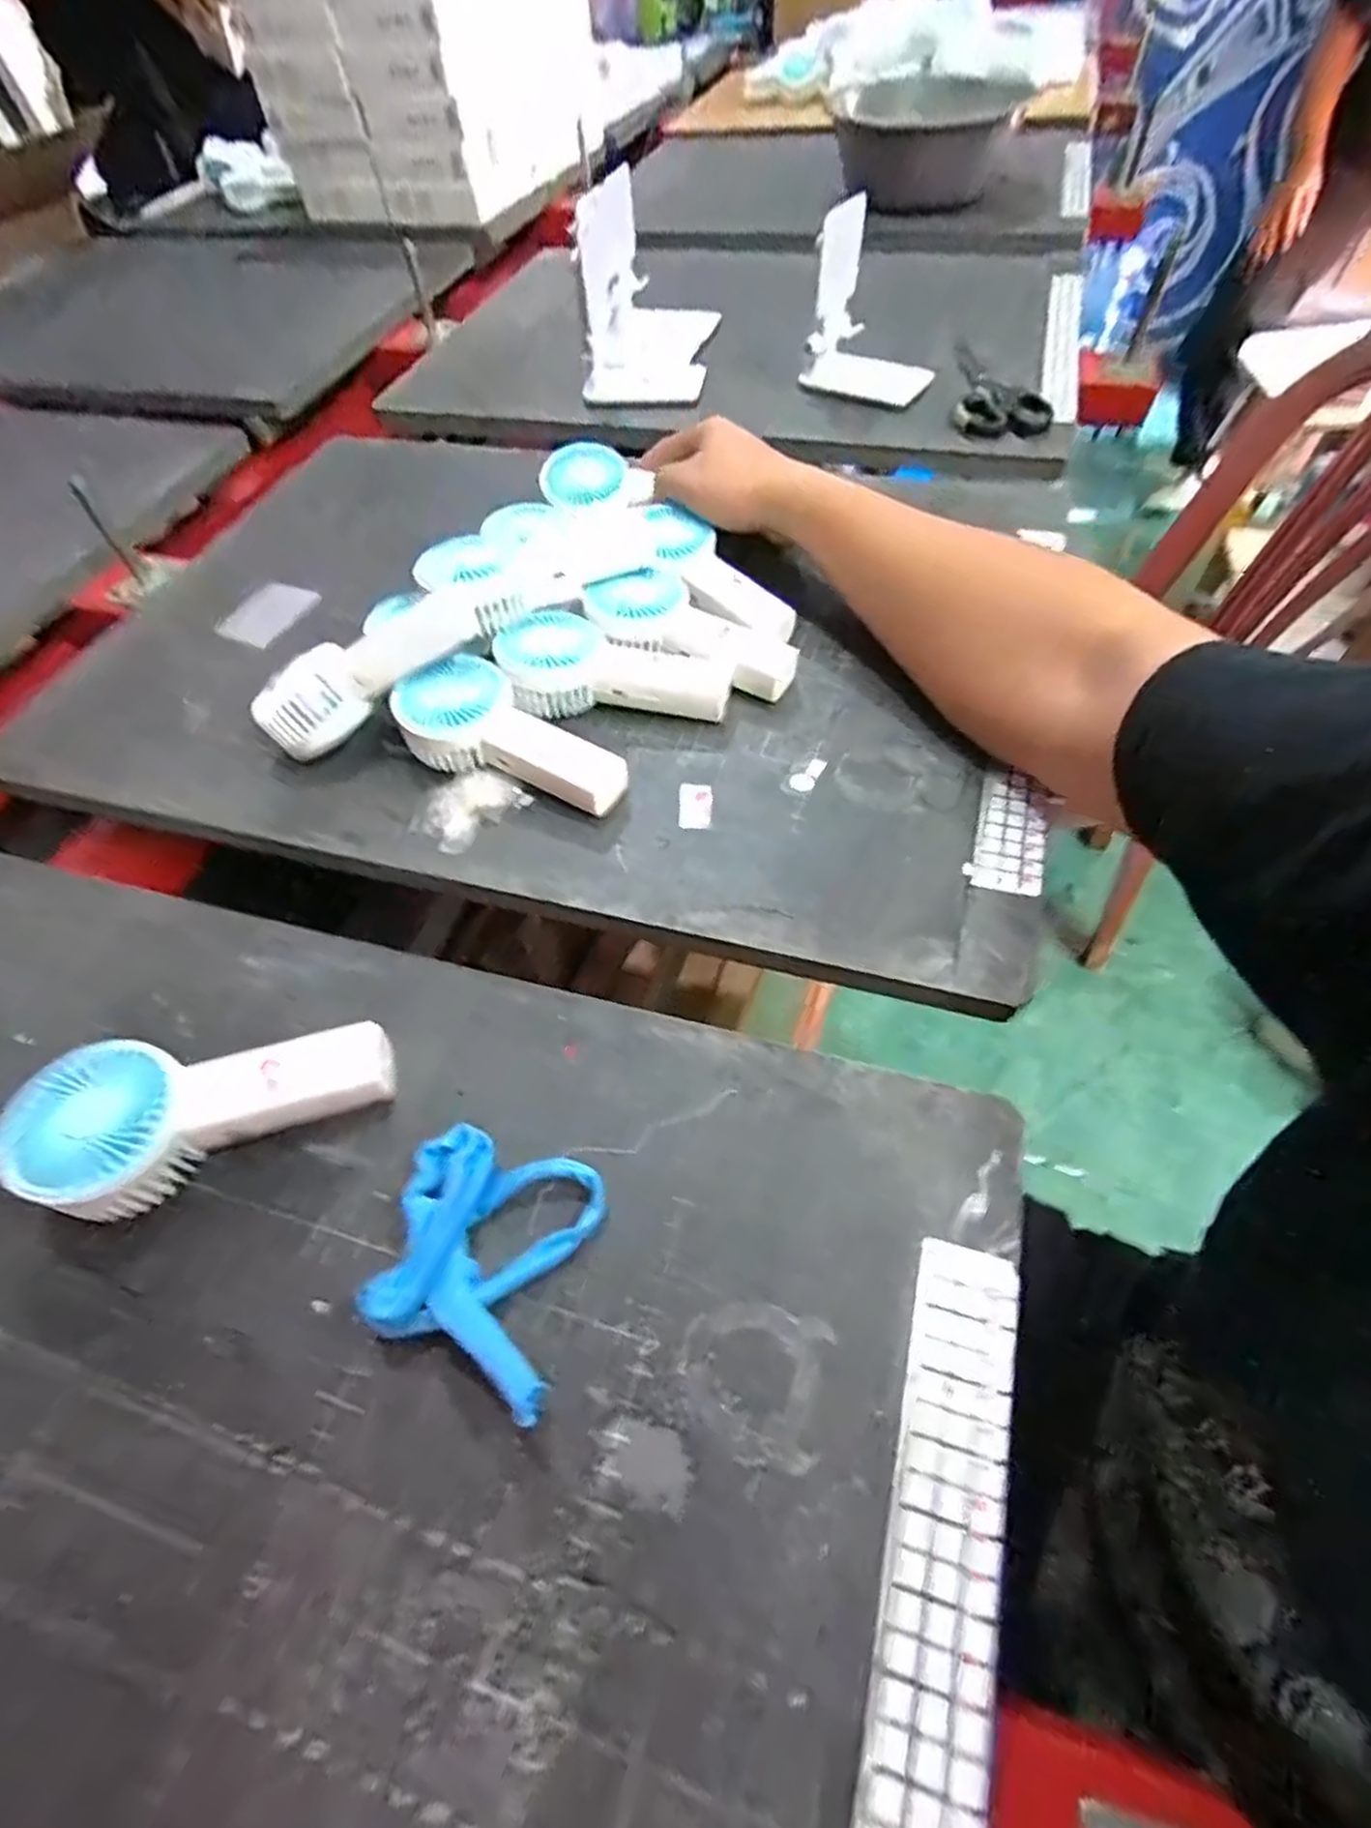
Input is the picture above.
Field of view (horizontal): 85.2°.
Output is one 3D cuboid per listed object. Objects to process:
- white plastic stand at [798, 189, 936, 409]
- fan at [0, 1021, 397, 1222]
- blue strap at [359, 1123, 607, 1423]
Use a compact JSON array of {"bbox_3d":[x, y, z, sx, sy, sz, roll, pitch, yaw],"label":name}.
[{"bbox_3d":[0.156,-0.511,0.629,0.112,0.121,0.061,32,65,24],"label":"white plastic stand"},{"bbox_3d":[-0.195,0.078,0.312,0.137,0.043,0.065,-19,58,-9],"label":"fan"},{"bbox_3d":[-0.075,0.126,0.278,0.075,0.028,0.085,9,58,9],"label":"blue strap"}]

